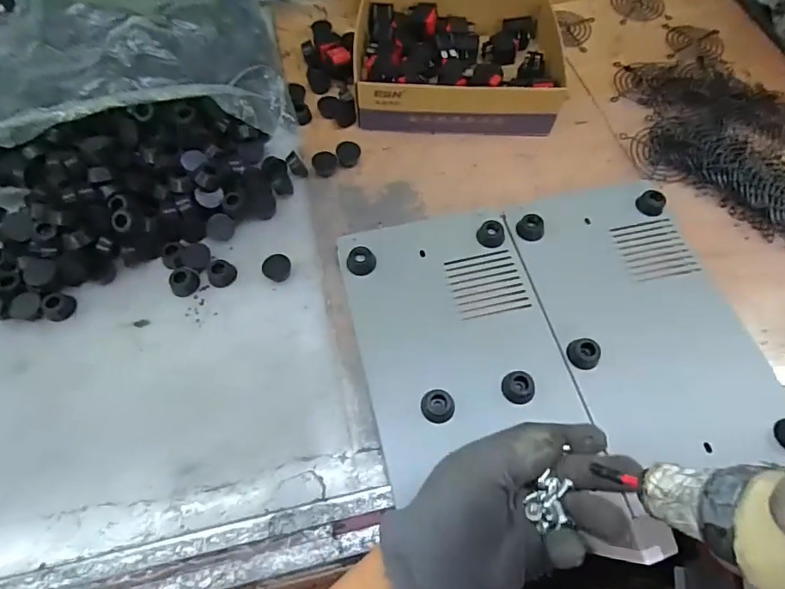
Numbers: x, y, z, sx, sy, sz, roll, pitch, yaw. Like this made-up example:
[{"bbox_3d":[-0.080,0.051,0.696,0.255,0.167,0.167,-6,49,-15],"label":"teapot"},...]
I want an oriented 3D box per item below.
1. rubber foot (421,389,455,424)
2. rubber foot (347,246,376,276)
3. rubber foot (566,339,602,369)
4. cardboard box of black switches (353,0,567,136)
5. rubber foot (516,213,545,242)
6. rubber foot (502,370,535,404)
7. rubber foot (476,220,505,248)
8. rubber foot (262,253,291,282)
[{"bbox_3d":[0.034,0.084,0.359,0.024,0.017,0.023,0,63,0],"label":"rubber foot"},{"bbox_3d":[-0.027,-0.029,0.418,0.024,0.015,0.022,0,63,0],"label":"rubber foot"},{"bbox_3d":[0.150,0.046,0.379,0.021,0.015,0.024,-37,69,-17],"label":"rubber foot"},{"bbox_3d":[0.068,-0.259,0.530,0.218,0.054,0.175,2,63,1],"label":"cardboard box of black switches"},{"bbox_3d":[0.125,-0.060,0.434,0.023,0.010,0.022,0,63,0],"label":"rubber foot"},{"bbox_3d":[0.095,0.070,0.365,0.022,0.012,0.024,0,63,0],"label":"rubber foot"},{"bbox_3d":[0.088,-0.054,0.429,0.023,0.012,0.021,24,65,12],"label":"rubber foot"},{"bbox_3d":[-0.103,-0.023,0.431,0.024,0.012,0.022,0,63,0],"label":"rubber foot"}]

